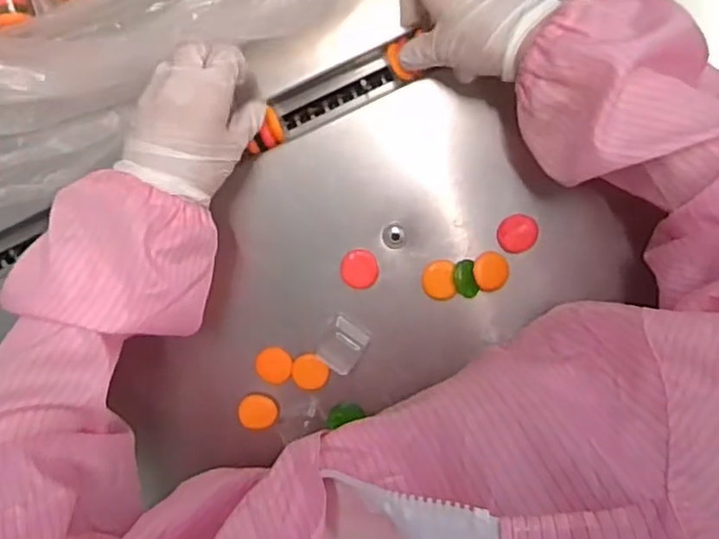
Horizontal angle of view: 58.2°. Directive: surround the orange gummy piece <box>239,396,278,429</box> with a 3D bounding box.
[{"bbox_3d":[-0.080,0.112,0.507,0.029,0.008,0.025,-2,95,6],"label":"orange gummy piece"}]

